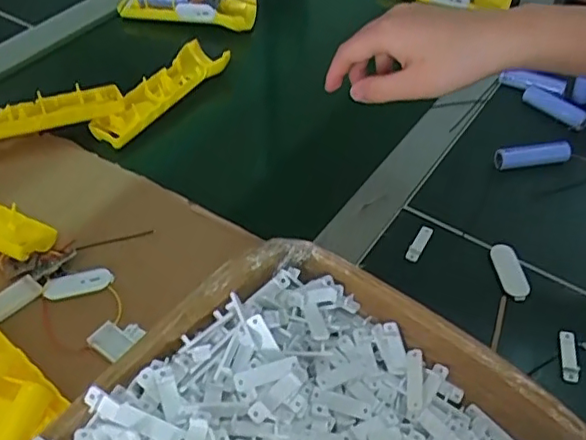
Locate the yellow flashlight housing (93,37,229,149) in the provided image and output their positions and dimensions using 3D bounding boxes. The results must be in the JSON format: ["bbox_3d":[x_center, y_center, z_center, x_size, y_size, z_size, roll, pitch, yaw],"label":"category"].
[{"bbox_3d":[-0.130,-0.127,0.595,0.055,0.028,0.155,29,54,22],"label":"yellow flashlight housing"}]

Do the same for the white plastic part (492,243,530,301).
[{"bbox_3d":[0.167,0.039,0.457,0.021,0.007,0.049,-1,48,-2],"label":"white plastic part"}]

